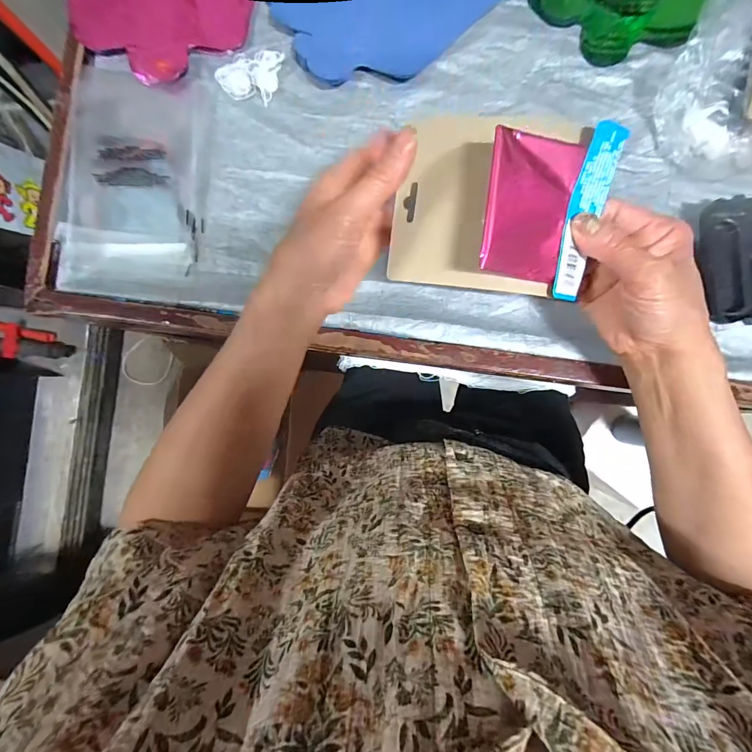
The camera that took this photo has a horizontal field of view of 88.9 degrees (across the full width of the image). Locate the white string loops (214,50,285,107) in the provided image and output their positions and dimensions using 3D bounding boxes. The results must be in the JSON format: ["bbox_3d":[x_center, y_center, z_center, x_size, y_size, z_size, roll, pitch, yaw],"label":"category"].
[{"bbox_3d":[-0.128,-0.306,0.389,0.061,0.006,0.052,12,87,5],"label":"white string loops"}]

